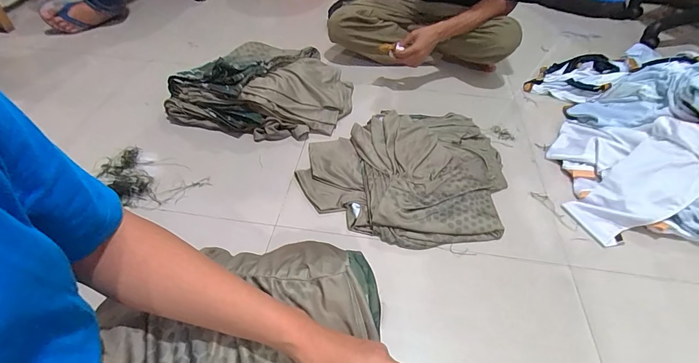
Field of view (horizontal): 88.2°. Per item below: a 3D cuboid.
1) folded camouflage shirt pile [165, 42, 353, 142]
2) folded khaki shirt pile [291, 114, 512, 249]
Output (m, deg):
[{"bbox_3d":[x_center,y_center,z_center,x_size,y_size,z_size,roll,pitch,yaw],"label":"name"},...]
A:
[{"bbox_3d":[-0.234,-0.281,1.026,0.468,0.123,0.343,10,46,7],"label":"folded camouflage shirt pile"},{"bbox_3d":[0.128,-0.035,0.858,0.469,0.058,0.403,11,46,7],"label":"folded khaki shirt pile"}]

